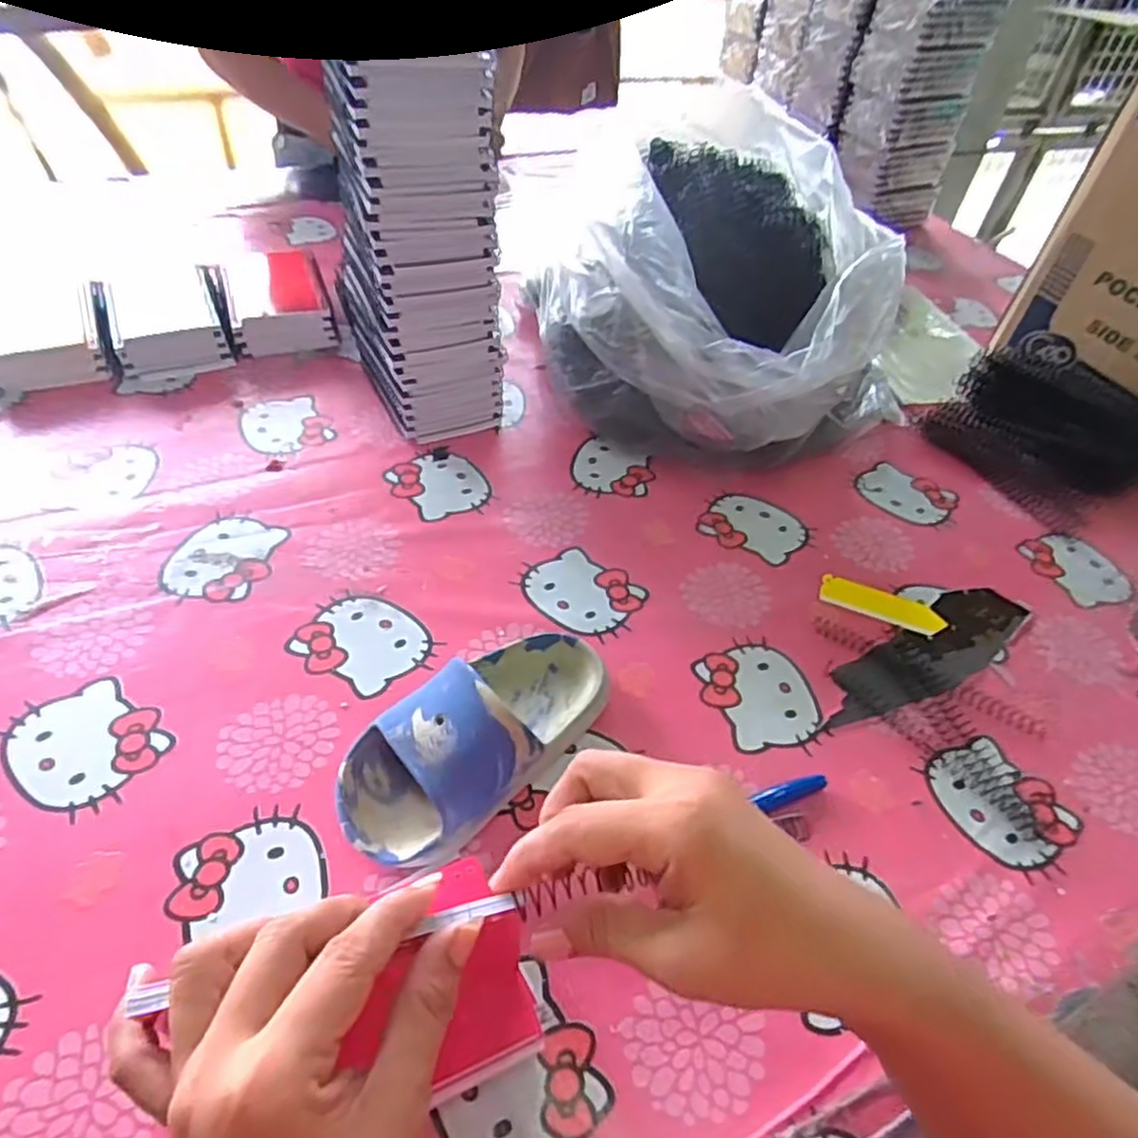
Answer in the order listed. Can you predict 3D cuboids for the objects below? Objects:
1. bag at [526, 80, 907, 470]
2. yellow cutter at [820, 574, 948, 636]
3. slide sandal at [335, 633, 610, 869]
[{"bbox_3d":[0.154,-0.230,0.647,0.251,0.201,0.295,36,52,25],"label":"bag"},{"bbox_3d":[0.234,0.027,0.543,0.089,0.004,0.030,21,47,13],"label":"yellow cutter"},{"bbox_3d":[-0.049,0.088,0.416,0.083,0.057,0.176,38,53,26],"label":"slide sandal"}]

